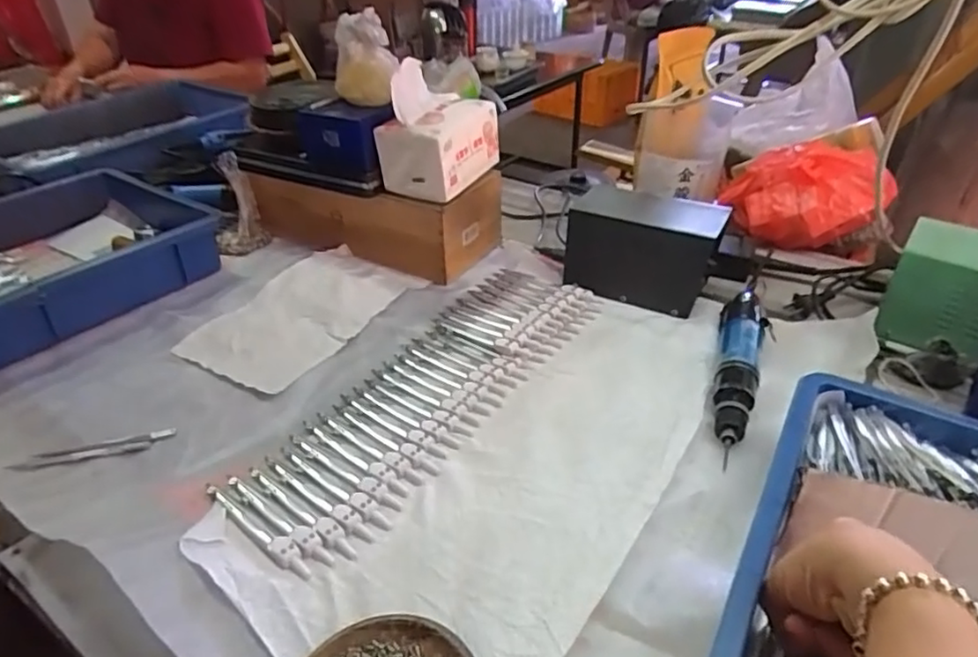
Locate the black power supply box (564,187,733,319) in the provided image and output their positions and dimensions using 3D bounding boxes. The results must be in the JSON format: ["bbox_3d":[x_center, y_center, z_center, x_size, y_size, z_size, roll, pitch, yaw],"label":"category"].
[{"bbox_3d":[0.174,-0.096,0.709,0.168,0.096,0.097,12,36,21],"label":"black power supply box"}]

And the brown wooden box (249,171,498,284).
[{"bbox_3d":[-0.152,-0.158,0.830,0.315,0.094,0.125,13,37,24],"label":"brown wooden box"}]

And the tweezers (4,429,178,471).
[{"bbox_3d":[-0.334,0.105,0.531,0.124,0.007,0.020,-12,34,-12],"label":"tweezers"}]

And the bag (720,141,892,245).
[{"bbox_3d":[0.410,-0.184,0.826,0.171,0.093,0.145,0,35,2],"label":"bag"}]

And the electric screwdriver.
[{"bbox_3d":[0.238,0.028,0.591,0.039,0.029,0.237,9,35,18],"label":"electric screwdriver"}]

